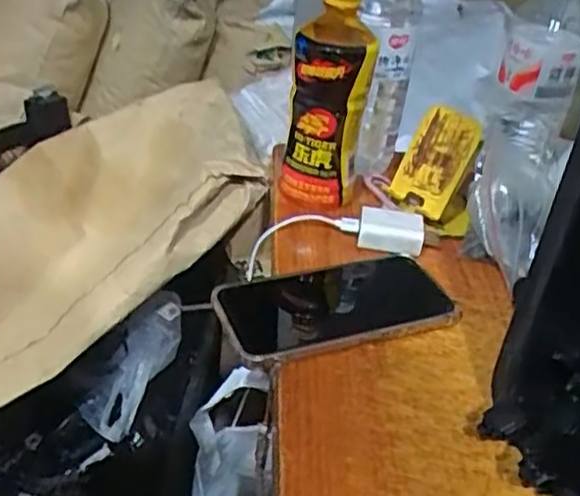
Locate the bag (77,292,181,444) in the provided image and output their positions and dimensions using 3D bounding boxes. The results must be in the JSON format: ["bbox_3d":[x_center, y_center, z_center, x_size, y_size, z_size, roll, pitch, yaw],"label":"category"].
[{"bbox_3d":[-0.191,0.134,0.851,0.076,0.049,0.208,15,52,14],"label":"bag"}]

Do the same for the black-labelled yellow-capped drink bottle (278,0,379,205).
[{"bbox_3d":[0.033,-0.129,0.586,0.067,0.180,0.064,9,33,5],"label":"black-labelled yellow-capped drink bottle"}]

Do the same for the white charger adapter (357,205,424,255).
[{"bbox_3d":[0.085,-0.013,0.583,0.054,0.028,0.033,11,33,9],"label":"white charger adapter"}]

